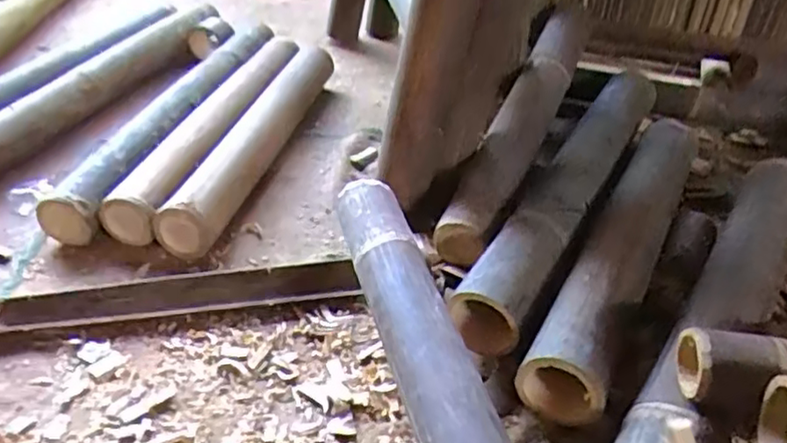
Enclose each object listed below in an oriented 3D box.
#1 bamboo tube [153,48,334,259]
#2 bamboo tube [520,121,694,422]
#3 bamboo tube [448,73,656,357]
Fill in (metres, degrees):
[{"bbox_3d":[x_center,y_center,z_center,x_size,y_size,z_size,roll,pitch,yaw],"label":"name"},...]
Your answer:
[{"bbox_3d":[-0.205,-0.131,0.991,0.072,0.079,0.479,10,39,11],"label":"bamboo tube"},{"bbox_3d":[0.269,0.015,0.767,0.081,0.063,0.508,19,42,22],"label":"bamboo tube"},{"bbox_3d":[0.230,-0.049,0.855,0.080,0.064,0.575,21,42,23],"label":"bamboo tube"}]

